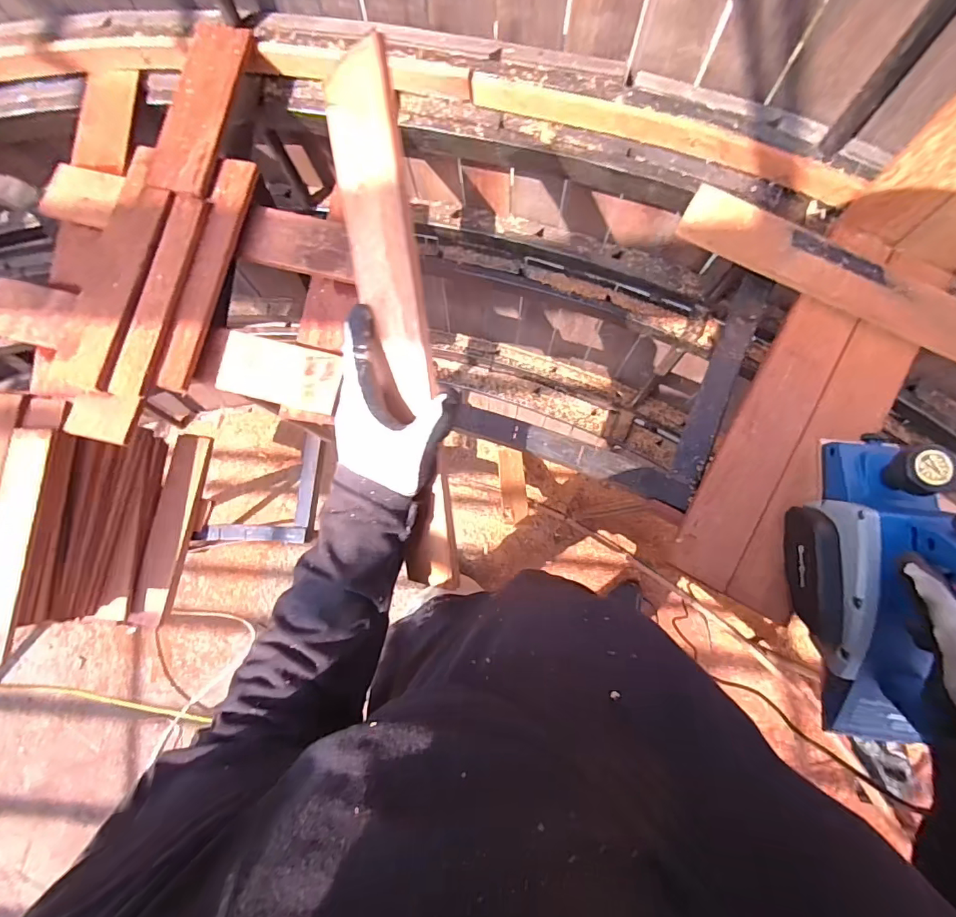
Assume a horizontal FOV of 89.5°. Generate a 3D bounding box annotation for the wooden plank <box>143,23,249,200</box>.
[{"bbox_3d":[-0.311,-0.393,0.541,0.067,0.013,0.210,10,82,5],"label":"wooden plank"}]

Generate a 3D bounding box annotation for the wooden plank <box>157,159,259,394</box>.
[{"bbox_3d":[-0.287,-0.200,0.517,0.033,0.028,0.266,9,82,4],"label":"wooden plank"}]

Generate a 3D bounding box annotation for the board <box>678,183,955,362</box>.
[{"bbox_3d":[0.415,-0.176,0.511,0.414,0.026,0.062,30,84,7],"label":"board"}]

